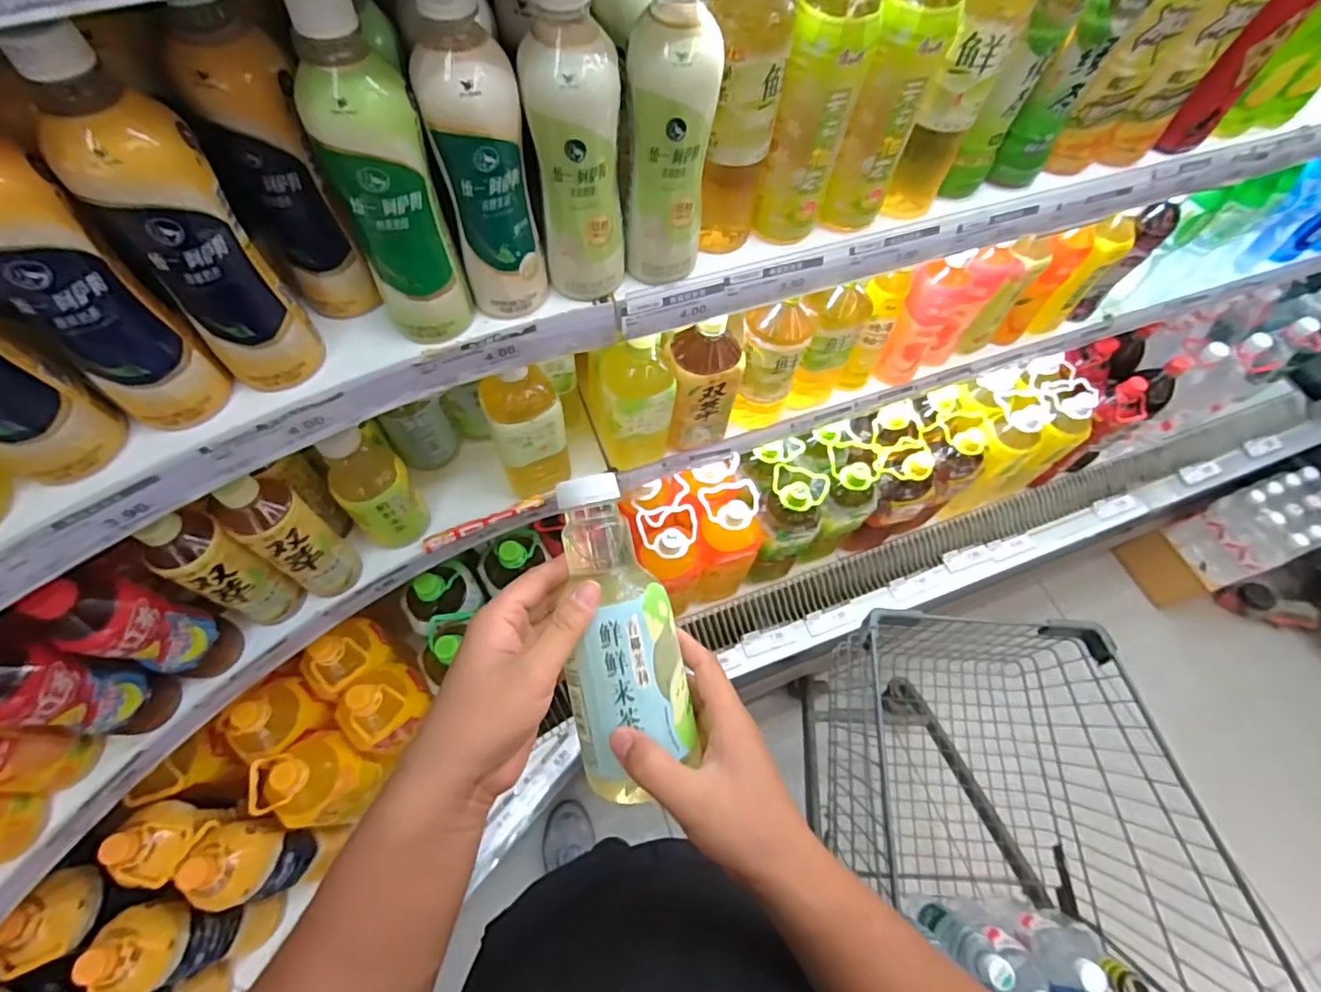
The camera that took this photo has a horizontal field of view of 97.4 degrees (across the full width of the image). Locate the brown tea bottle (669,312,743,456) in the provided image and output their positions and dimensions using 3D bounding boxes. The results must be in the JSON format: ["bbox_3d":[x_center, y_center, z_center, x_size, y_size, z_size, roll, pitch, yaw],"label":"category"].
[{"bbox_3d":[0.051,-0.129,0.694,0.086,0.196,0.077,8,64,1],"label":"brown tea bottle"}]

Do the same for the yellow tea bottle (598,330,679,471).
[{"bbox_3d":[-0.028,-0.107,0.675,0.084,0.205,0.067,-18,66,-12],"label":"yellow tea bottle"}]

